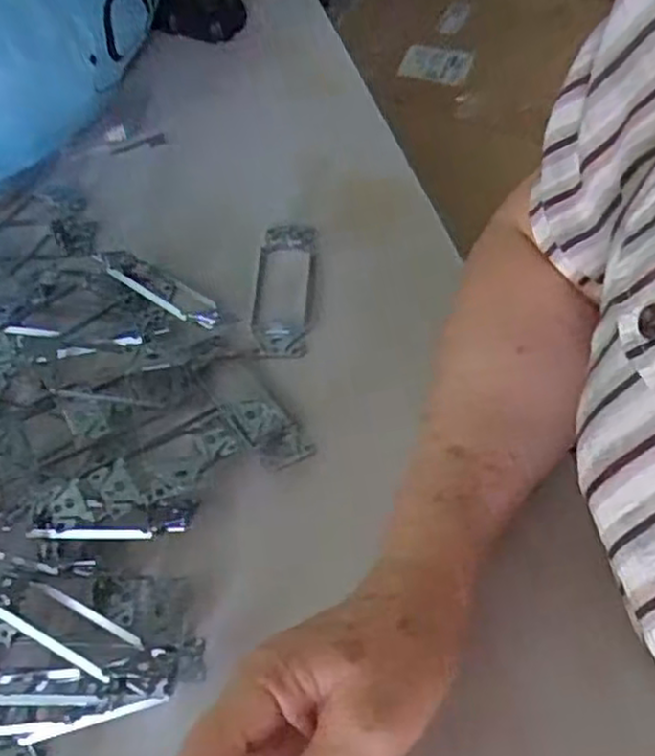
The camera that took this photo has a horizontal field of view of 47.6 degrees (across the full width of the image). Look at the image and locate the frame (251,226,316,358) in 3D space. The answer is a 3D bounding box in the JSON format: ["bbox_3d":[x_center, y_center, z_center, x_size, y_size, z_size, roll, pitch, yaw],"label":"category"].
[{"bbox_3d":[-0.029,-0.062,0.490,0.039,0.010,0.102,0,59,5],"label":"frame"}]

